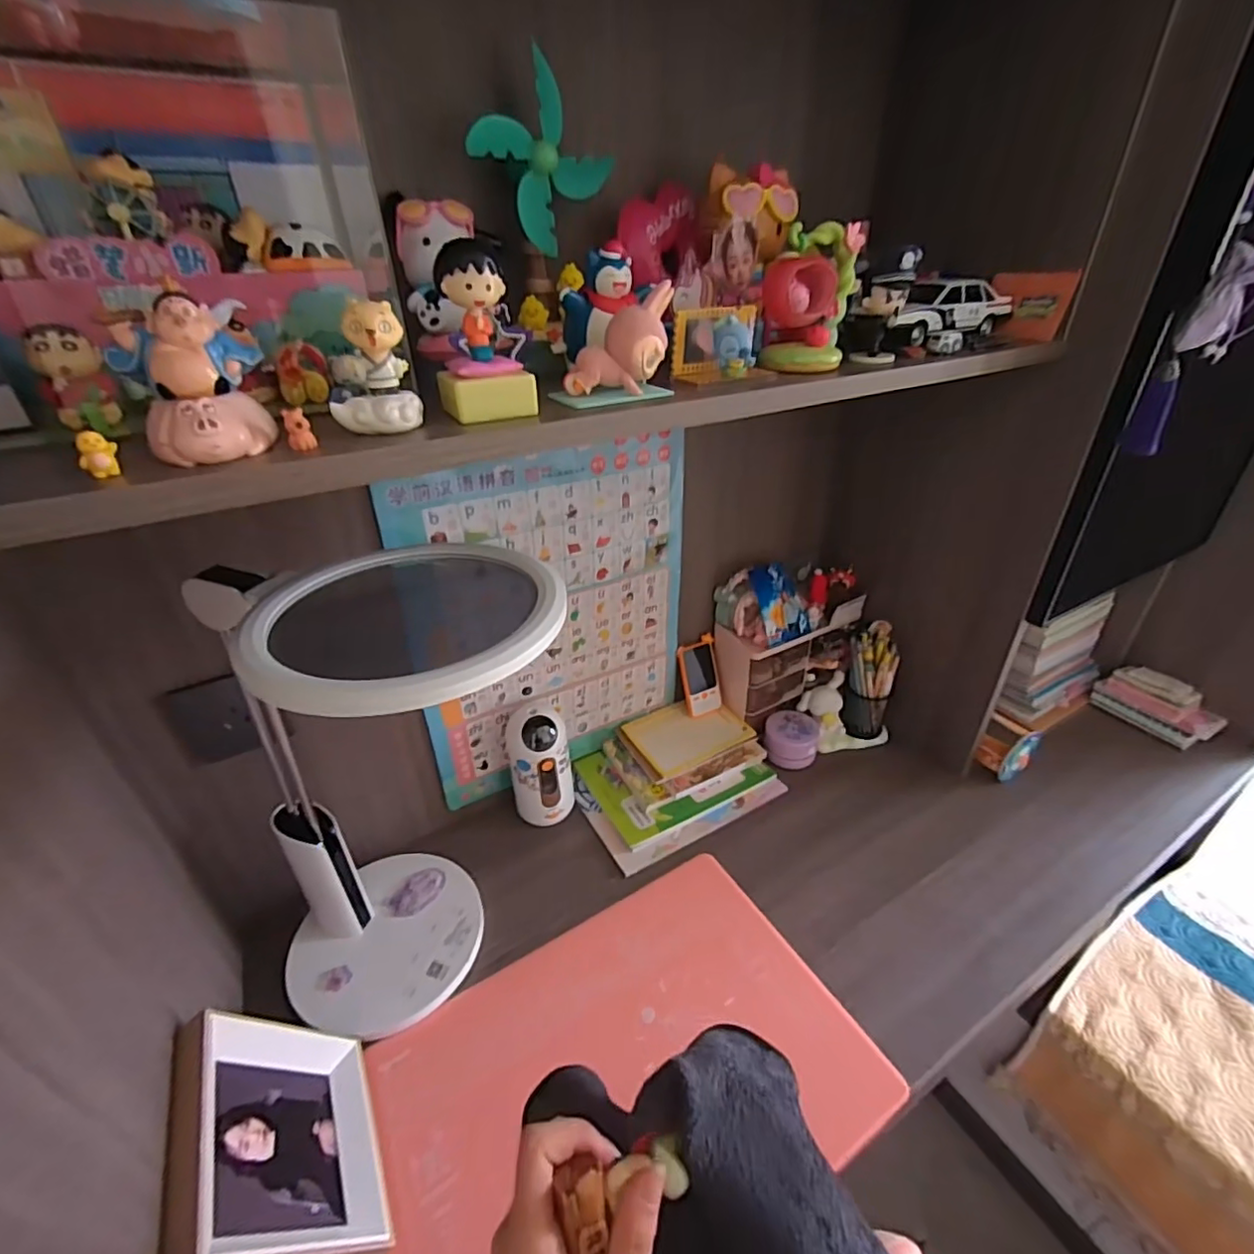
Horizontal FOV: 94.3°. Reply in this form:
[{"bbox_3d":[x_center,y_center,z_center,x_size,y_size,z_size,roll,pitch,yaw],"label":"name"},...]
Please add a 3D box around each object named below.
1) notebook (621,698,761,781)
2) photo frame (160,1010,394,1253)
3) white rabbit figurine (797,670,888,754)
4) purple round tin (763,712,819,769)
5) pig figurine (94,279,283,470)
[{"bbox_3d":[0.095,0.166,0.917,0.177,0.017,0.129,-19,36,-25],"label":"notebook"},{"bbox_3d":[-0.280,0.412,0.473,0.022,0.181,0.180,-41,43,-6],"label":"photo frame"},{"bbox_3d":[0.352,0.141,0.941,0.138,0.103,0.072,-2,32,0],"label":"white rabbit figurine"},{"bbox_3d":[0.262,0.178,0.928,0.080,0.049,0.088,-1,32,1],"label":"purple round tin"},{"bbox_3d":[-0.219,-0.127,0.298,0.061,0.070,0.047,-25,39,-31],"label":"pig figurine"}]

